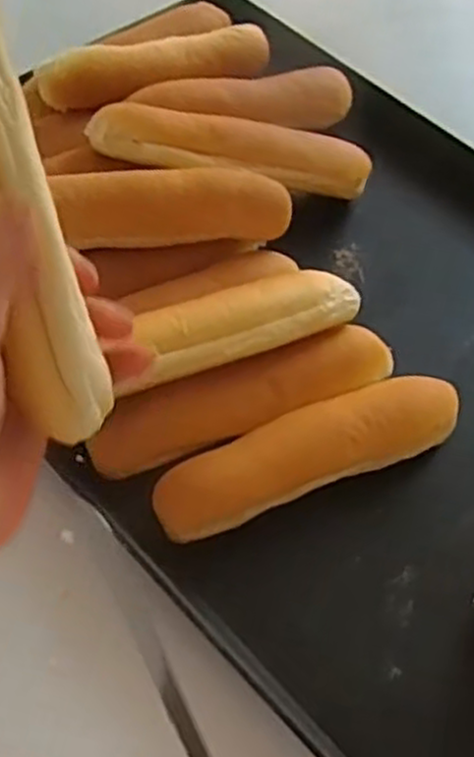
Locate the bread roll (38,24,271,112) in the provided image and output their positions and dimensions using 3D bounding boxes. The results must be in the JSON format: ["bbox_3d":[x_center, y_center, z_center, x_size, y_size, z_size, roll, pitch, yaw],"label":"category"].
[{"bbox_3d":[-0.054,-0.234,0.578,0.191,0.036,0.044,-26,63,-20],"label":"bread roll"}]

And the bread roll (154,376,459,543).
[{"bbox_3d":[0.042,0.043,0.443,0.181,0.042,0.042,-19,61,-16],"label":"bread roll"}]

